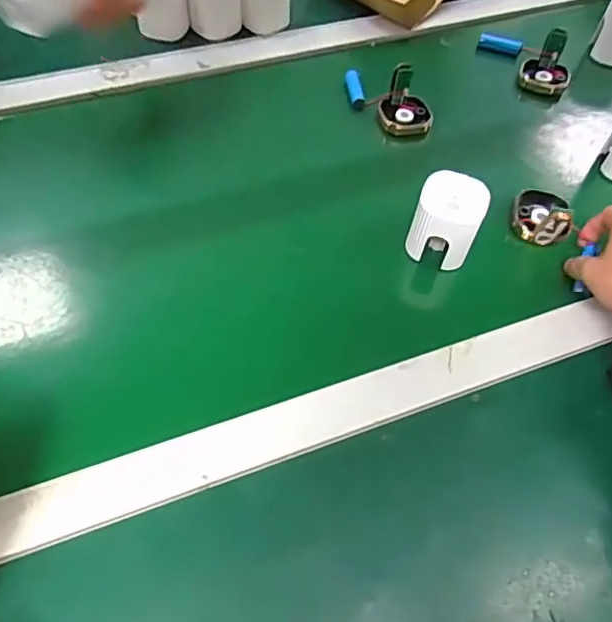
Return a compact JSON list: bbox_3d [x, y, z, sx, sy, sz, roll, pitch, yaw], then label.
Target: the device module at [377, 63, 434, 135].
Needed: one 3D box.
[{"bbox_3d":[0.106,-0.220,0.614,0.053,0.057,0.049,-3,56,-4],"label":"device module"}]

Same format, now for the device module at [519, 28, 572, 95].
[{"bbox_3d":[0.280,-0.285,0.663,0.054,0.050,0.050,23,58,13],"label":"device module"}]

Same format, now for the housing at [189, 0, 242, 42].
[{"bbox_3d":[-0.105,-0.361,0.669,0.060,0.057,0.060,18,57,10],"label":"housing"}]

